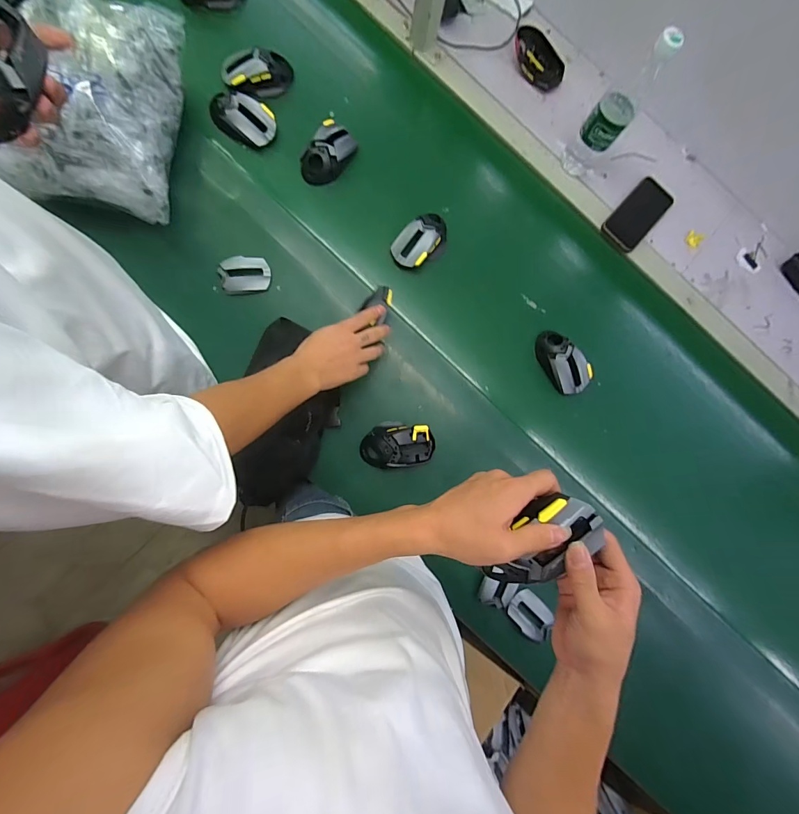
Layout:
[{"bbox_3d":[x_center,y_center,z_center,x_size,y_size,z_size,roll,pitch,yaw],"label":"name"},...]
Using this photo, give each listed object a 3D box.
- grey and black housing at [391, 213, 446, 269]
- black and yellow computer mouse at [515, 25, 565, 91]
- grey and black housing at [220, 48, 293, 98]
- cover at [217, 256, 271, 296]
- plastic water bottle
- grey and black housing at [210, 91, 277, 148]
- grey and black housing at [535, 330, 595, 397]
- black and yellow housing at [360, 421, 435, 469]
[{"bbox_3d":[0.037,-0.290,0.671,0.060,0.031,0.114,41,81,-1],"label":"grey and black housing"},{"bbox_3d":[0.267,-0.671,0.750,0.120,0.032,0.072,45,81,0],"label":"black and yellow computer mouse"},{"bbox_3d":[-0.240,-0.571,0.669,0.116,0.042,0.069,-23,87,-8],"label":"grey and black housing"},{"bbox_3d":[-0.253,-0.216,0.632,0.080,0.016,0.055,-8,85,-7],"label":"cover"},{"bbox_3d":[0.353,-0.486,0.634,0.063,0.231,0.068,1,84,-6],"label":"plastic water bottle"},{"bbox_3d":[-0.265,-0.490,0.658,0.108,0.041,0.067,37,81,-1],"label":"grey and black housing"},{"bbox_3d":[0.286,-0.080,0.682,0.060,0.036,0.118,-26,87,-9],"label":"grey and black housing"},{"bbox_3d":[-0.002,0.060,0.628,0.117,0.028,0.072,-4,84,-7],"label":"black and yellow housing"}]

